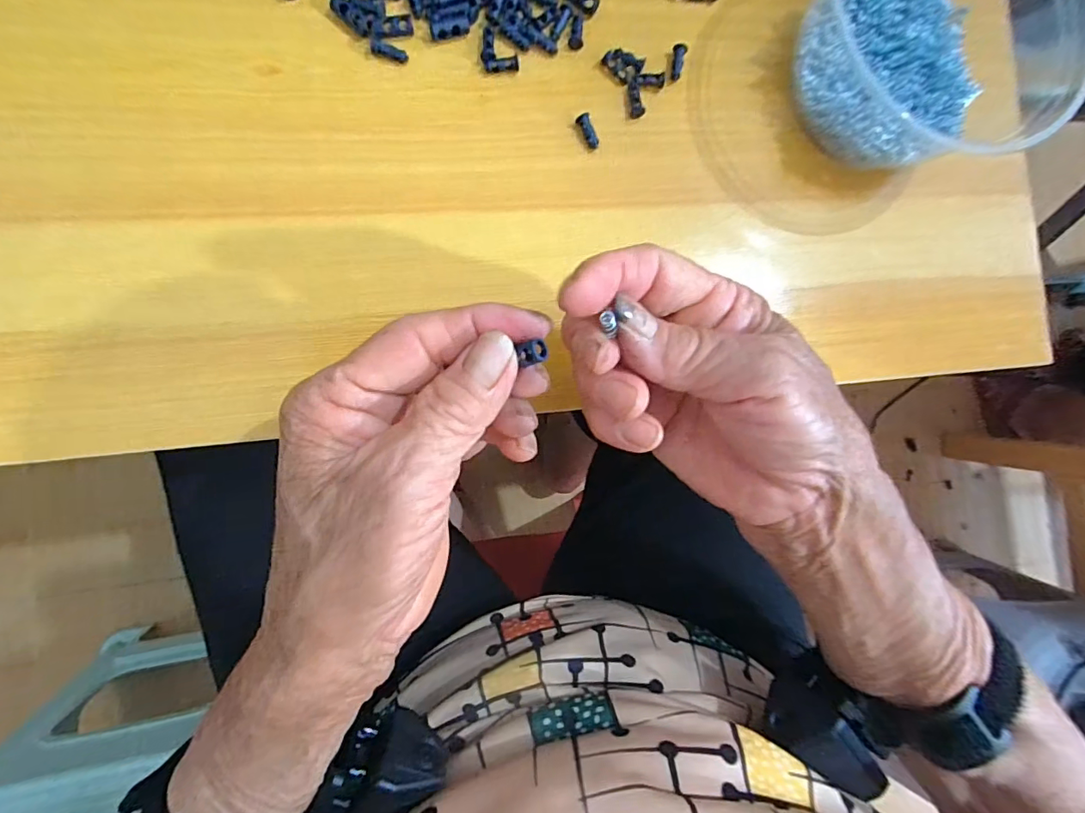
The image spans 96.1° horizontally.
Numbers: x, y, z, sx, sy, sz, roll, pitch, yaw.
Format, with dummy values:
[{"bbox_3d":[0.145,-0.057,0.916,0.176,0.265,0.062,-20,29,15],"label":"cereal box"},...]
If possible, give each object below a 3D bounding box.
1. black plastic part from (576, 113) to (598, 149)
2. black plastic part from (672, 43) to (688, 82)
[{"bbox_3d":[0.023,-0.137,0.243,0.006,0.005,0.016,-31,95,-8],"label":"black plastic part"},{"bbox_3d":[0.071,-0.178,0.252,0.006,0.005,0.017,3,89,-9],"label":"black plastic part"}]

